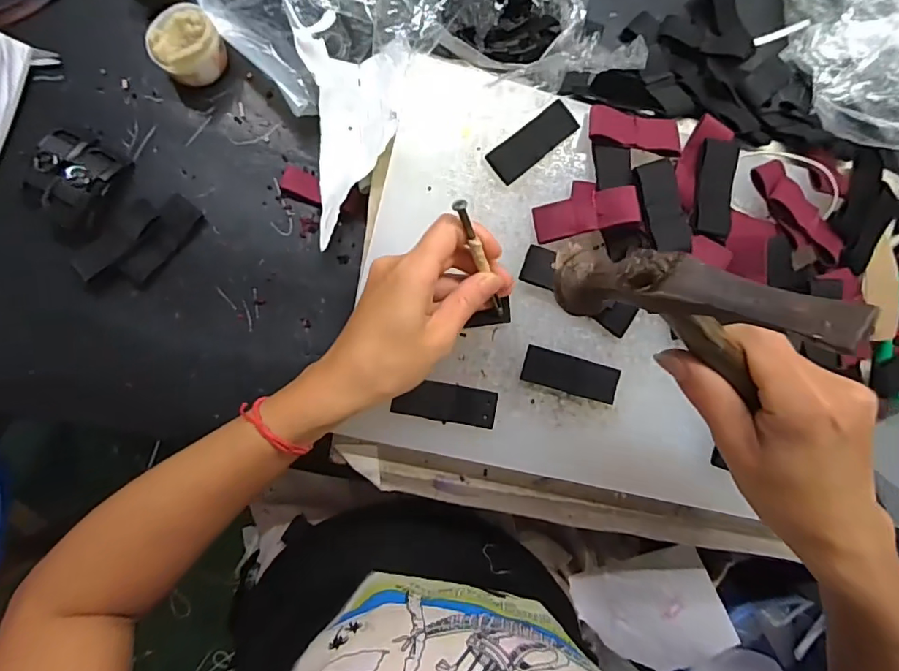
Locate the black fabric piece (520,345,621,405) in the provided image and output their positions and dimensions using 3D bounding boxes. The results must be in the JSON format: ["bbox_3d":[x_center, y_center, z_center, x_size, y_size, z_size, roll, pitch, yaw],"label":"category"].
[{"bbox_3d":[0.084,0.027,0.354,0.067,0.005,0.025,15,88,-6],"label":"black fabric piece"}]

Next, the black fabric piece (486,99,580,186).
[{"bbox_3d":[0.057,-0.132,0.350,0.065,0.006,0.024,-40,94,-5],"label":"black fabric piece"}]

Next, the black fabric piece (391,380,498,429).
[{"bbox_3d":[-0.002,0.045,0.342,0.066,0.004,0.025,10,89,-2],"label":"black fabric piece"}]

